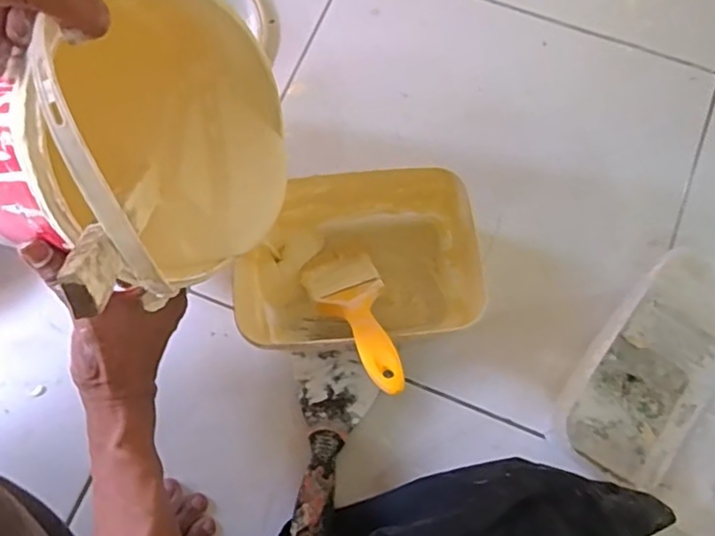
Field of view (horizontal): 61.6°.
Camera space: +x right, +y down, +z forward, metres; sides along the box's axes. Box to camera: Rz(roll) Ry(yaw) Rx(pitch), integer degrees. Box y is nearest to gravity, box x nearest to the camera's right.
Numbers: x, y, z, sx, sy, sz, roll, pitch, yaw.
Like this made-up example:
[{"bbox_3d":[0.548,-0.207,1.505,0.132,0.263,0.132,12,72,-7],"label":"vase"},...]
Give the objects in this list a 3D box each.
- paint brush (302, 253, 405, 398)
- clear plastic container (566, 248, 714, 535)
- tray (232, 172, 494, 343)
[{"bbox_3d":[0.004,0.037,0.467,0.059,0.010,0.177,-25,32,-5],"label":"paint brush"},{"bbox_3d":[0.260,0.091,0.489,0.138,0.081,0.186,38,79,10],"label":"clear plastic container"},{"bbox_3d":[0.002,-0.006,0.525,0.217,0.081,0.125,-5,75,0],"label":"tray"}]

